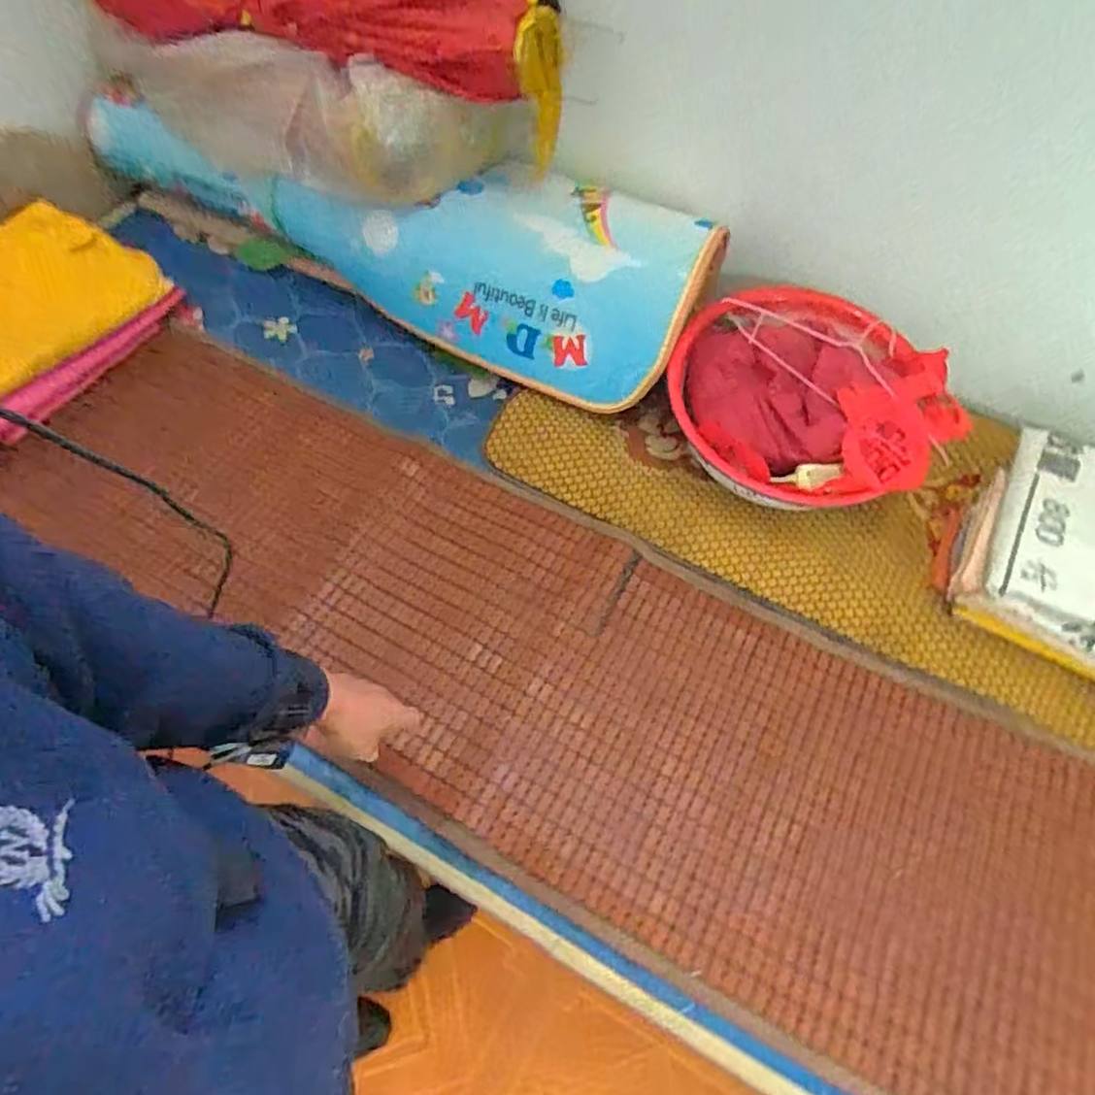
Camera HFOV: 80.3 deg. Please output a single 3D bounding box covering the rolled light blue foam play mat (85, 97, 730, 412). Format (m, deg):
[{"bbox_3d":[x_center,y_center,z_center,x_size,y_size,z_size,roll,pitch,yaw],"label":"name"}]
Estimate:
[{"bbox_3d":[-0.294,-0.514,1.121,1.121,0.310,0.155,18,26,13],"label":"rolled light blue foam play mat"}]

